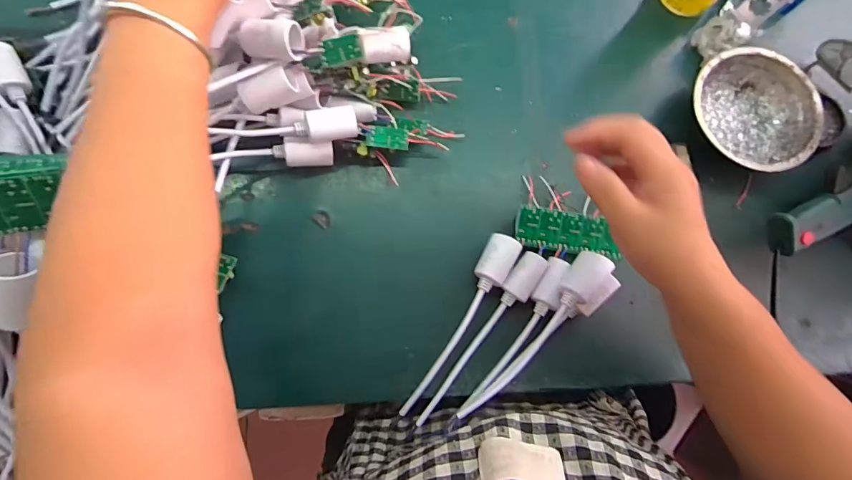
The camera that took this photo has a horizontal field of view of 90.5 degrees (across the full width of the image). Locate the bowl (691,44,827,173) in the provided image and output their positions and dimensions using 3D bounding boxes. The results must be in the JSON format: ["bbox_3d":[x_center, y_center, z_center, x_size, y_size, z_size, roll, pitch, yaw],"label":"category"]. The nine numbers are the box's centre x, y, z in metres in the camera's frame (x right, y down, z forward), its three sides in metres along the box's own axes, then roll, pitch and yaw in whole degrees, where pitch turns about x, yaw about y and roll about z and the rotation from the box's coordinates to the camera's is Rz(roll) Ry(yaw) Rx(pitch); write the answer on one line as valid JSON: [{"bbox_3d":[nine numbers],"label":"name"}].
[{"bbox_3d":[0.330,-0.130,0.437,0.123,0.042,0.125,0,80,-3],"label":"bowl"}]

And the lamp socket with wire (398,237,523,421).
[{"bbox_3d":[0.031,0.078,0.393,0.031,0.032,0.187,31,80,3],"label":"lamp socket with wire"}]

